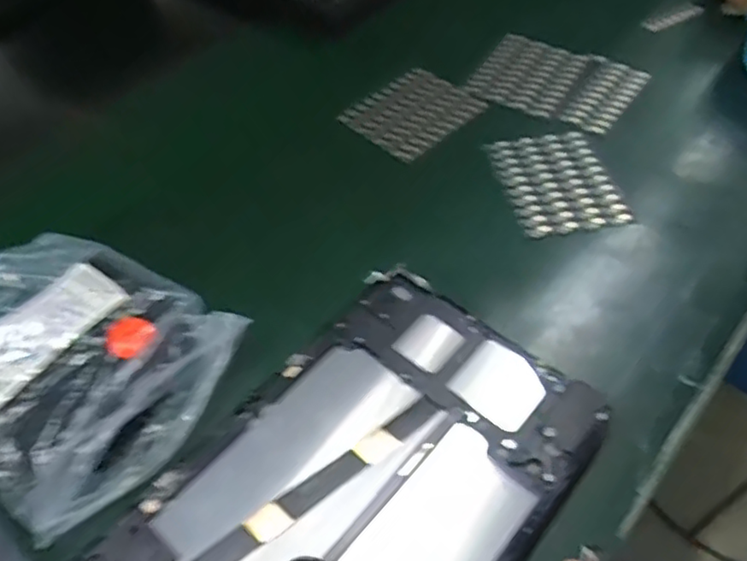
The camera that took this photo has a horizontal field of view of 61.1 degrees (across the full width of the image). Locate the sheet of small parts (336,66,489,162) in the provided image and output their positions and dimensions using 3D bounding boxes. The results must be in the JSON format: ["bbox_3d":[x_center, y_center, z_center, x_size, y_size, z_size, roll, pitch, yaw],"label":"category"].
[{"bbox_3d":[0.034,-0.138,0.514,0.076,0.013,0.099,39,58,24],"label":"sheet of small parts"}]

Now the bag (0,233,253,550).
[{"bbox_3d":[-0.167,0.042,0.352,0.158,0.042,0.137,32,55,20],"label":"bag"}]

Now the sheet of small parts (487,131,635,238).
[{"bbox_3d":[0.134,-0.075,0.467,0.078,0.009,0.097,-7,52,-10],"label":"sheet of small parts"}]

